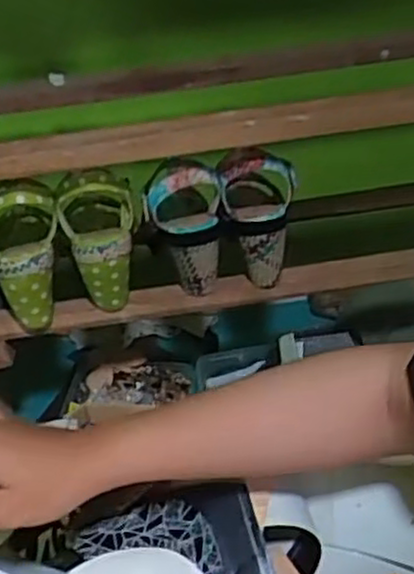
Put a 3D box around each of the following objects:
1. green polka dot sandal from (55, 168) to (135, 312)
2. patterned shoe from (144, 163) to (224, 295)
[{"bbox_3d":[-0.110,-0.050,0.777,0.079,0.142,0.065,-11,-3,-7],"label":"green polka dot sandal"},{"bbox_3d":[-0.021,-0.066,0.798,0.083,0.128,0.089,-9,34,-4],"label":"patterned shoe"}]

